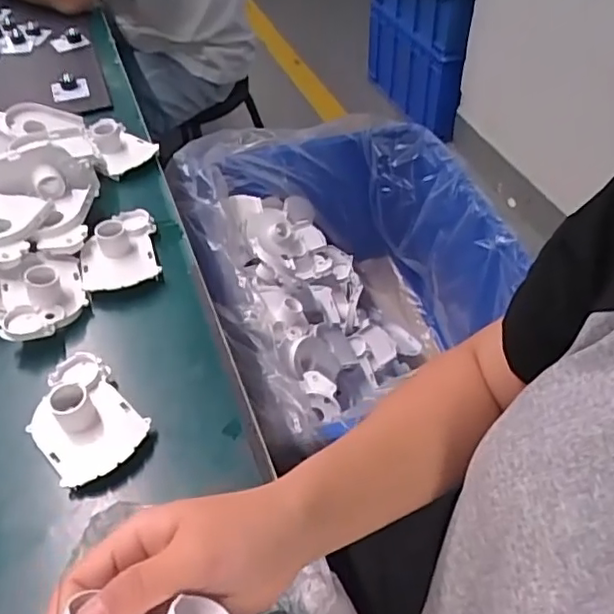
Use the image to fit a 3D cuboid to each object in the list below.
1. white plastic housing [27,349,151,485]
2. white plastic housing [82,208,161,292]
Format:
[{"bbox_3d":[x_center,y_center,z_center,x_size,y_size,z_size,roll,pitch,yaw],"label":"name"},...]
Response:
[{"bbox_3d":[-0.167,0.080,0.444,0.067,0.034,0.102,-31,54,-24],"label":"white plastic housing"},{"bbox_3d":[-0.176,-0.053,0.562,0.067,0.040,0.093,-11,48,-8],"label":"white plastic housing"}]

